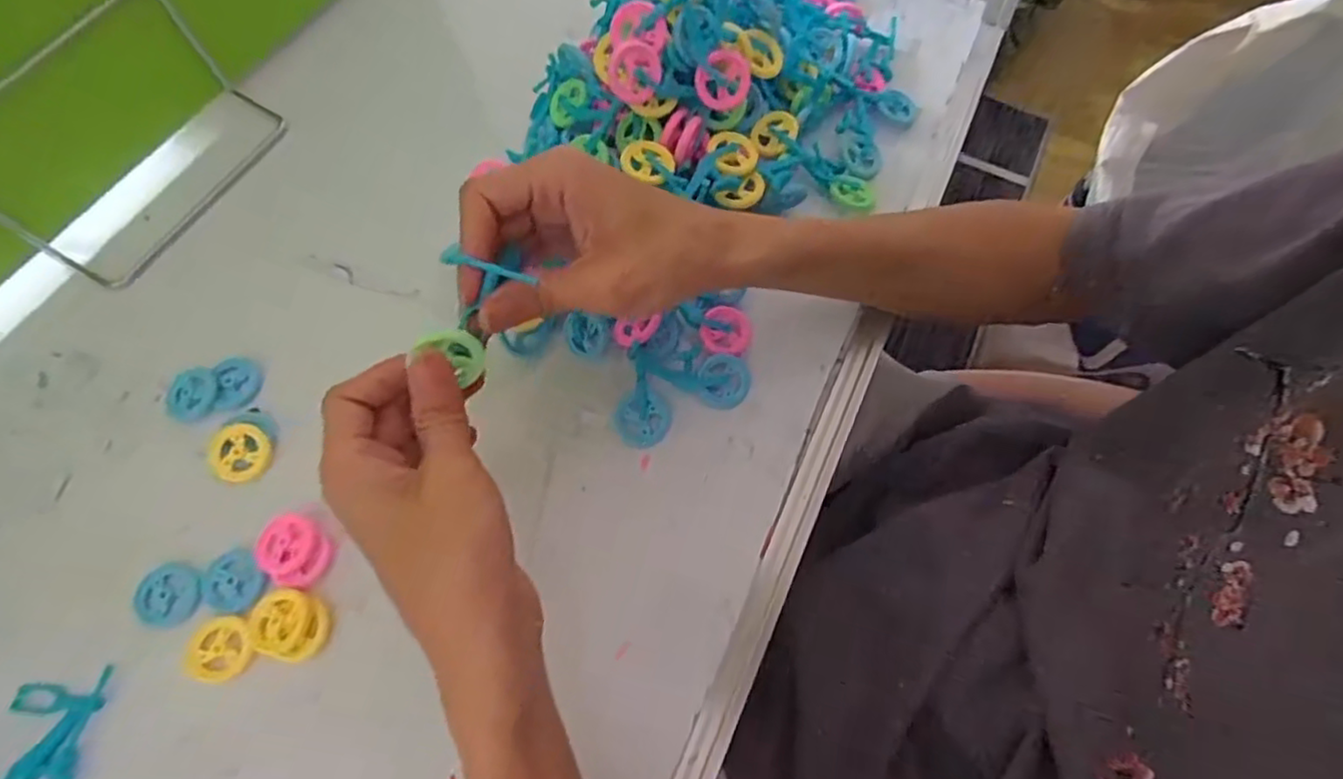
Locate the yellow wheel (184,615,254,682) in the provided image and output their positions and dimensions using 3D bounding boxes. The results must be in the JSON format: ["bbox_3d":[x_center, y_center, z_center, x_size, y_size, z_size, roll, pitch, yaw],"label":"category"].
[{"bbox_3d":[-0.213,0.121,0.306,0.030,0.004,0.029,1,69,-1],"label":"yellow wheel"}]

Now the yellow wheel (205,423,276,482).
[{"bbox_3d":[-0.225,0.033,0.341,0.029,0.007,0.030,1,69,-1],"label":"yellow wheel"}]

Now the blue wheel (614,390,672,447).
[{"bbox_3d":[-0.016,0.016,0.356,0.029,0.007,0.030,1,69,-1],"label":"blue wheel"}]

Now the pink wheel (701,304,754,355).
[{"bbox_3d":[0.031,-0.033,0.369,0.027,0.008,0.027,1,69,-1],"label":"pink wheel"}]

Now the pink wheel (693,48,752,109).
[{"bbox_3d":[0.028,-0.170,0.358,0.030,0.028,0.004,13,31,-9],"label":"pink wheel"}]

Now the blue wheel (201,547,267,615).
[{"bbox_3d":[-0.215,0.094,0.319,0.027,0.004,0.031,-39,75,-15],"label":"blue wheel"}]

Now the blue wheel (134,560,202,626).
[{"bbox_3d":[-0.245,0.099,0.317,0.031,0.004,0.029,1,69,-1],"label":"blue wheel"}]

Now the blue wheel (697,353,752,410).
[{"bbox_3d":[0.030,-0.005,0.364,0.028,0.008,0.029,1,69,-1],"label":"blue wheel"}]

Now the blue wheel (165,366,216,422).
[{"bbox_3d":[-0.260,0.003,0.354,0.027,0.005,0.028,1,69,-1],"label":"blue wheel"}]

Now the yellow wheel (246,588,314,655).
[{"bbox_3d":[-0.186,0.110,0.309,0.029,0.004,0.029,1,69,-1],"label":"yellow wheel"}]

